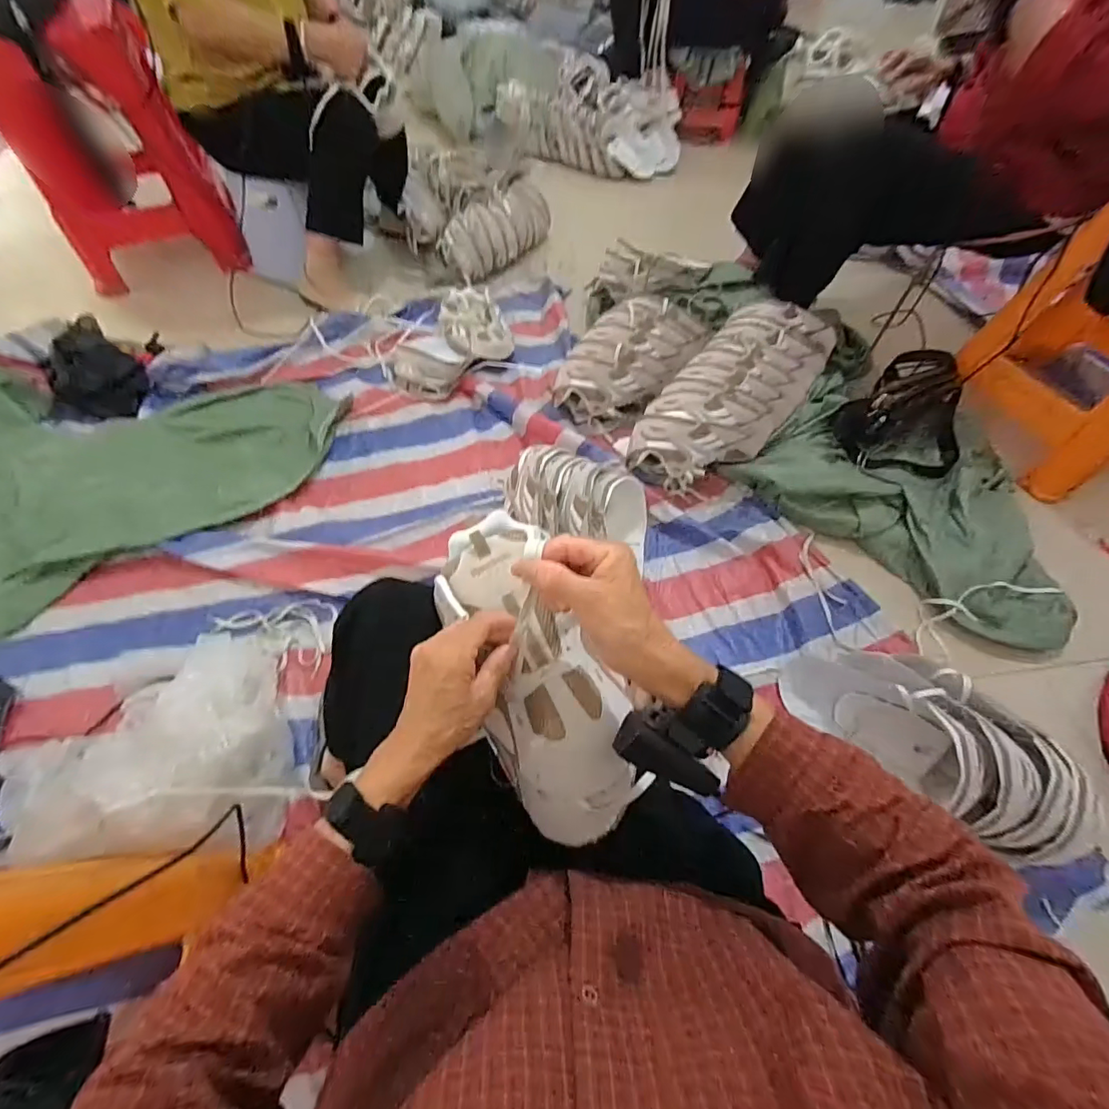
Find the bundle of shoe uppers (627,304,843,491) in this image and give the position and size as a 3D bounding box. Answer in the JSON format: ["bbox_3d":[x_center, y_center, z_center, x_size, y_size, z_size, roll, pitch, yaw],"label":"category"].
[{"bbox_3d":[0.385,-0.350,1.044,0.244,0.134,0.552,34,64,17],"label":"bundle of shoe uppers"}]

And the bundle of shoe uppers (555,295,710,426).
[{"bbox_3d":[0.171,-0.444,1.093,0.194,0.136,0.367,39,66,19],"label":"bundle of shoe uppers"}]

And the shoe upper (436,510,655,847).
[{"bbox_3d":[-0.017,0.093,0.415,0.108,0.059,0.265,-20,72,-13],"label":"shoe upper"}]

